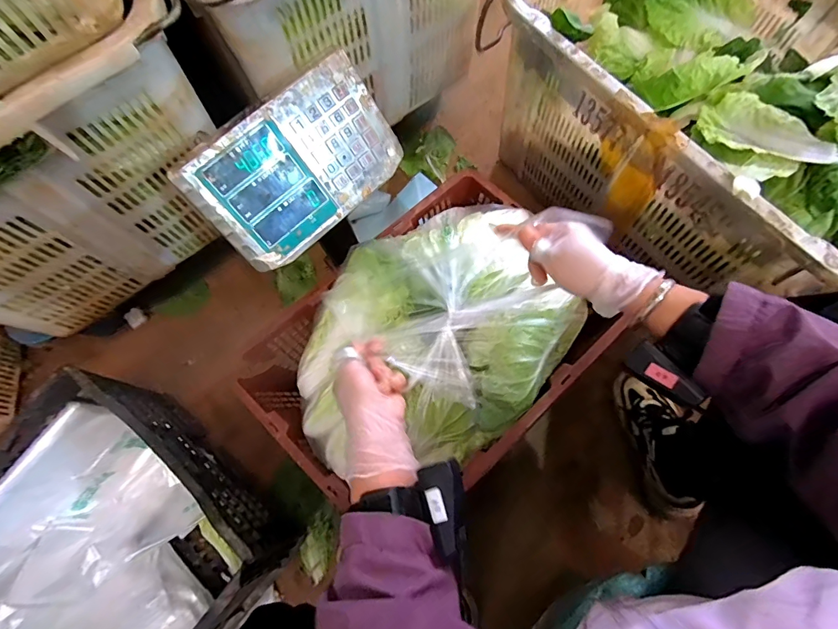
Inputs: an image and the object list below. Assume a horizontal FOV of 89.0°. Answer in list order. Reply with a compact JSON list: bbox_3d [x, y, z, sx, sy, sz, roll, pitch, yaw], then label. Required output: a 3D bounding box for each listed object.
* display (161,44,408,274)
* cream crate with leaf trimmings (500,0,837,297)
[{"bbox_3d":[-0.155,-0.188,0.543,0.243,0.157,0.080,-40,32,-11],"label":"display"},{"bbox_3d":[0.489,-0.324,0.681,0.471,0.260,0.653,-35,73,-10],"label":"cream crate with leaf trimmings"}]

